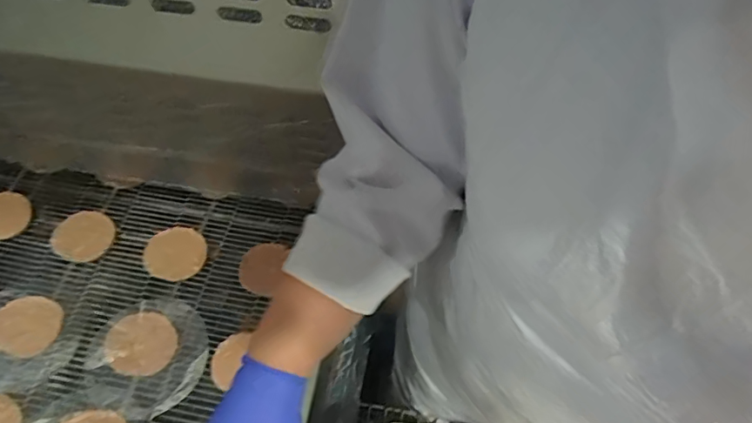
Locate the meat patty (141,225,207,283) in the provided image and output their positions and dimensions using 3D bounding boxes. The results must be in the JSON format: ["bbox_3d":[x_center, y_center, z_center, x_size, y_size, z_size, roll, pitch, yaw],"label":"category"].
[{"bbox_3d":[-0.236,0.048,0.585,0.068,0.011,0.071,1,57,-2],"label":"meat patty"}]

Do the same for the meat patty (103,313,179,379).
[{"bbox_3d":[-0.248,0.139,0.526,0.067,0.006,0.070,1,57,-2],"label":"meat patty"}]

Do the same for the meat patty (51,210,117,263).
[{"bbox_3d":[-0.350,0.028,0.595,0.066,0.012,0.069,1,57,-2],"label":"meat patty"}]

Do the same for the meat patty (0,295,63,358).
[{"bbox_3d":[-0.379,0.122,0.538,0.067,0.007,0.064,1,57,-2],"label":"meat patty"}]

